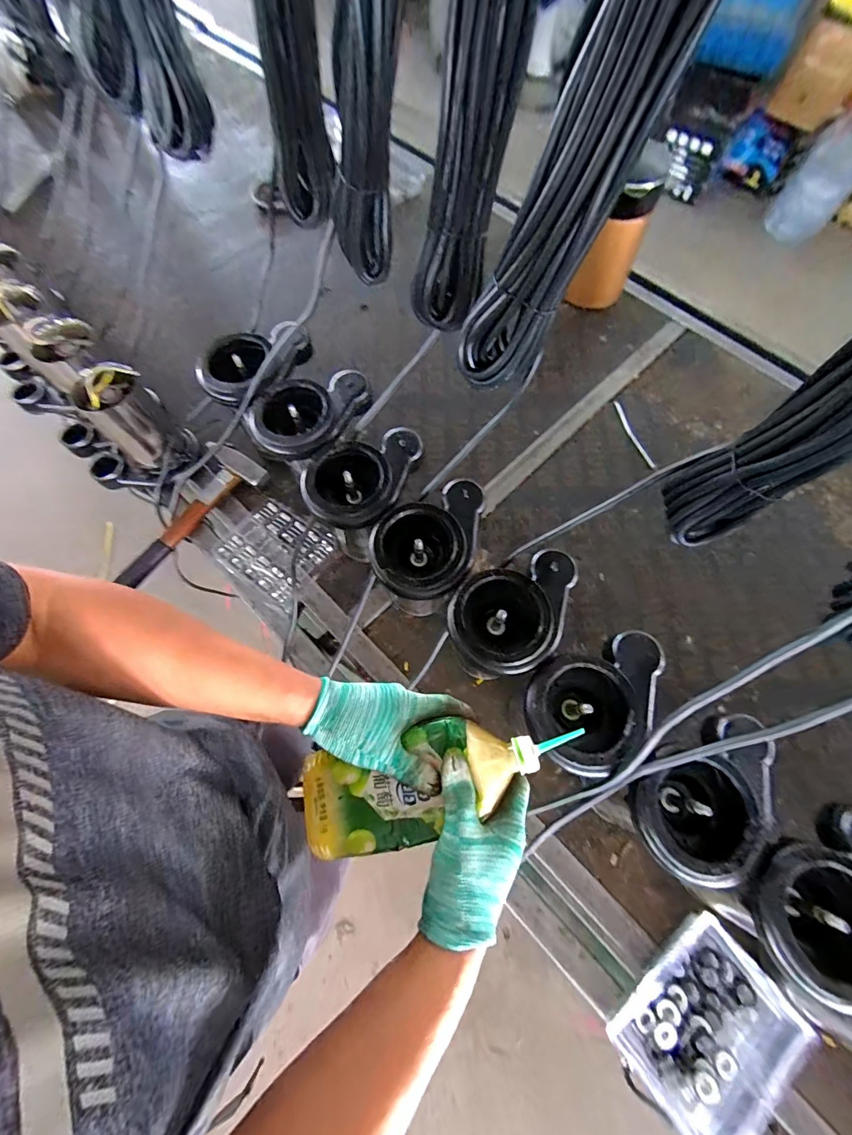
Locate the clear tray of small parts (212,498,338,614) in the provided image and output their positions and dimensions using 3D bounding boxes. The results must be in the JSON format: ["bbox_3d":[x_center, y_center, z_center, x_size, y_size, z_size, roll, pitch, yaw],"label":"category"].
[{"bbox_3d":[-0.242,-0.031,0.667,0.156,0.017,0.138,33,73,12],"label":"clear tray of small parts"}]

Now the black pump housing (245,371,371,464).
[{"bbox_3d":[-0.159,-0.203,0.576,0.174,0.046,0.121,-18,70,-7],"label":"black pump housing"}]

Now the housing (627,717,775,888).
[{"bbox_3d":[0.280,0.225,0.417,0.171,0.057,0.124,-33,73,-11],"label":"housing"}]

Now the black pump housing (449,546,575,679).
[{"bbox_3d":[0.107,0.056,0.480,0.163,0.054,0.113,-20,71,-7],"label":"black pump housing"}]

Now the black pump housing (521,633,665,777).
[{"bbox_3d":[0.180,0.136,0.452,0.117,0.070,0.170,35,73,12],"label":"black pump housing"}]

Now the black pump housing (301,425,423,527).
[{"bbox_3d":[-0.074,-0.109,0.550,0.168,0.057,0.114,-24,71,-8],"label":"black pump housing"}]

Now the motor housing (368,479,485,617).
[{"bbox_3d":[0.009,-0.030,0.518,0.117,0.055,0.171,39,74,13],"label":"motor housing"}]

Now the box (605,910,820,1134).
[{"bbox_3d":[0.311,0.511,0.456,0.173,0.046,0.148,-36,73,-12],"label":"box"}]

